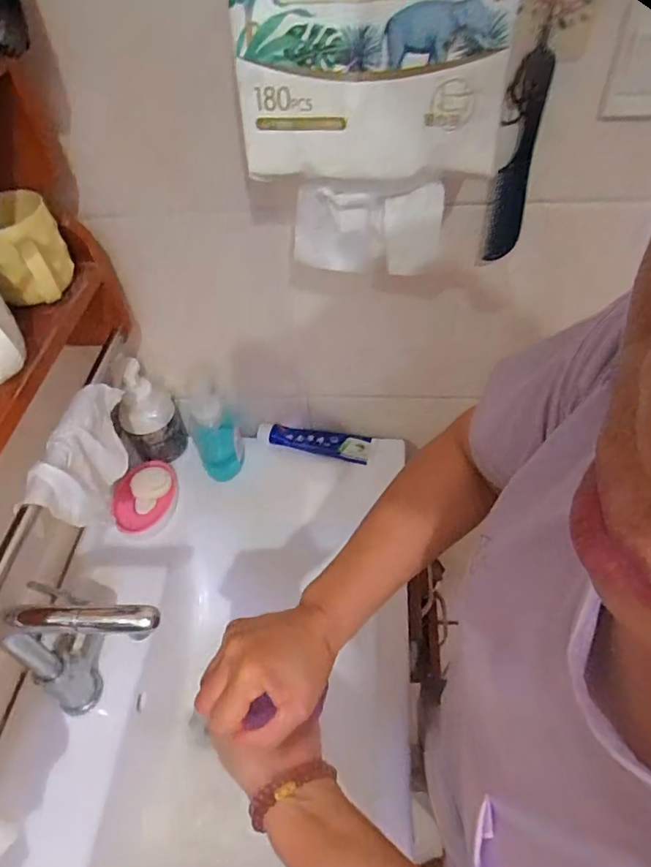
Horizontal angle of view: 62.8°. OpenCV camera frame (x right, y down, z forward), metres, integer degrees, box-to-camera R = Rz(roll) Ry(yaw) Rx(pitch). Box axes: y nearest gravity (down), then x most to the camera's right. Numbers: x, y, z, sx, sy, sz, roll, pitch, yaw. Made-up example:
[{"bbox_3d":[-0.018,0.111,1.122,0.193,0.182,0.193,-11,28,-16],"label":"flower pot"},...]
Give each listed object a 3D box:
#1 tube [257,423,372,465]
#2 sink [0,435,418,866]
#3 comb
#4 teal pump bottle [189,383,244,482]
[{"bbox_3d":[-0.018,0.010,0.864,0.182,0.042,0.052,6,51,10],"label":"tube"},{"bbox_3d":[-0.119,0.349,0.665,0.443,0.157,0.783,2,51,7],"label":"sink"},{"bbox_3d":[0.194,-0.272,0.542,0.038,0.209,0.015,-4,55,4],"label":"comb"},{"bbox_3d":[-0.164,0.001,0.799,0.066,0.166,0.063,-17,51,-9],"label":"teal pump bottle"}]

